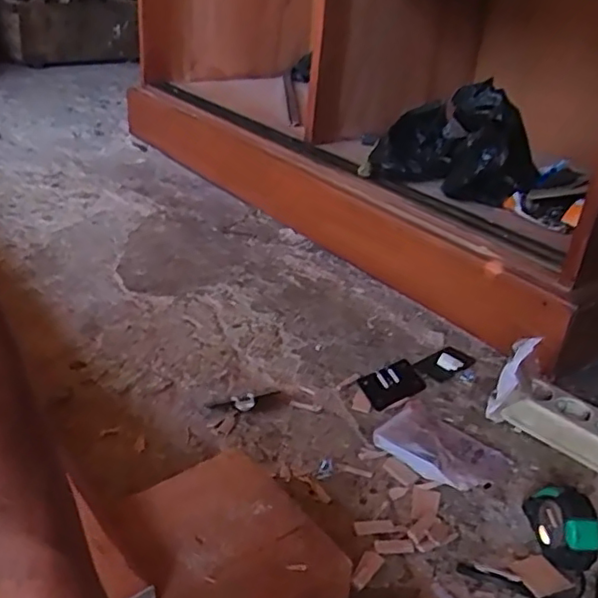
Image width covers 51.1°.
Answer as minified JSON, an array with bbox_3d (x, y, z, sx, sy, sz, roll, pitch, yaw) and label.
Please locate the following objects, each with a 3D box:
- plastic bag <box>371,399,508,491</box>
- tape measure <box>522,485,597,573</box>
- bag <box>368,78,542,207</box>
[{"bbox_3d":[0.149,0.155,0.665,0.127,0.030,0.097,27,36,32],"label":"plastic bag"},{"bbox_3d":[0.242,0.205,0.574,0.033,0.055,0.074,-1,30,-12],"label":"tape measure"},{"bbox_3d":[0.228,-0.276,1.022,0.313,0.171,0.209,28,37,34],"label":"bag"}]

